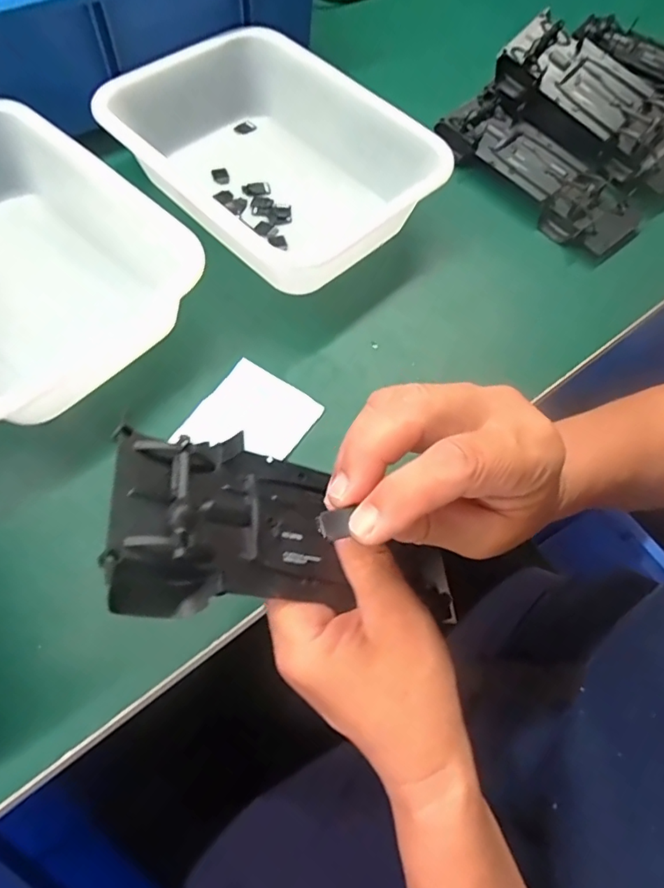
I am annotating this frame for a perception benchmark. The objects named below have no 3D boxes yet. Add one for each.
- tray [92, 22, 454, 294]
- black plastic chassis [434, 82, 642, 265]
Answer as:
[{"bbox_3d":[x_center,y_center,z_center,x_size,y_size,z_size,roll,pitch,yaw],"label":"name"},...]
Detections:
[{"bbox_3d":[-0.051,-0.229,0.426,0.252,0.066,0.184,42,68,16],"label":"tray"},{"bbox_3d":[0.185,-0.246,0.467,0.078,0.027,0.199,-34,71,-19],"label":"black plastic chassis"}]

